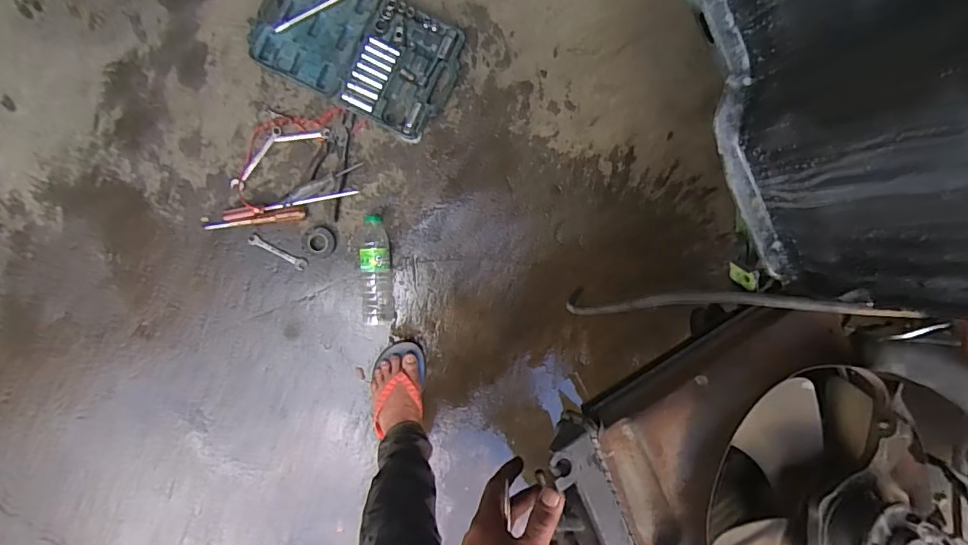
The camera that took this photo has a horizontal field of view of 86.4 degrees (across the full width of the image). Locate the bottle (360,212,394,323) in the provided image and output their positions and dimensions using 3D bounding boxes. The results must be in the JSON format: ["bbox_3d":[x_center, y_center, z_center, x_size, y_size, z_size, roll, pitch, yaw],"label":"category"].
[{"bbox_3d":[-0.220,-0.004,1.056,0.057,0.053,0.218,-3,92,-5],"label":"bottle"}]

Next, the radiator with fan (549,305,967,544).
[{"bbox_3d":[0.277,0.202,0.444,0.371,0.114,0.307,-24,94,-4],"label":"radiator with fan"}]

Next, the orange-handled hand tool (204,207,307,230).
[{"bbox_3d":[-0.463,-0.108,1.045,0.200,0.022,0.025,-7,93,-5],"label":"orange-handled hand tool"}]

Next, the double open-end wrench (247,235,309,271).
[{"bbox_3d":[-0.426,-0.041,1.067,0.122,0.007,0.025,28,90,-5],"label":"double open-end wrench"}]

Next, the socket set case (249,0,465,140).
[{"bbox_3d":[-0.250,-0.451,1.038,0.381,0.047,0.240,24,90,-5],"label":"socket set case"}]

